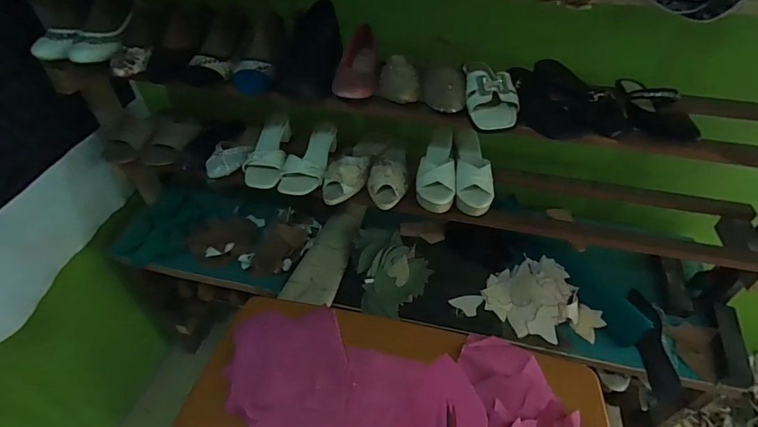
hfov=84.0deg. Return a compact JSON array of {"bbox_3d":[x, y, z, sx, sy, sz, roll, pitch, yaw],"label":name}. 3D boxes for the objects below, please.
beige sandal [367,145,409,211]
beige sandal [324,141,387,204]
[{"bbox_3d":[0.023,-0.102,0.961,0.090,0.062,0.213,3,45,3],"label":"beige sandal"},{"bbox_3d":[-0.061,-0.114,0.967,0.087,0.060,0.230,15,47,15],"label":"beige sandal"}]

